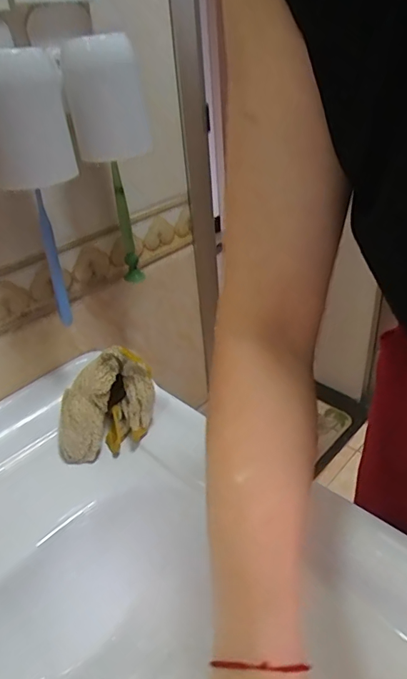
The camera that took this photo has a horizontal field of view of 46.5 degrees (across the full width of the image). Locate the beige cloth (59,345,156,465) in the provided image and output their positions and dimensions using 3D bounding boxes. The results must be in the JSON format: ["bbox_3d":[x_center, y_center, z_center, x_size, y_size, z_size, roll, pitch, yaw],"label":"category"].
[{"bbox_3d":[-0.105,0.067,0.499,0.105,0.100,0.070,-12,35,-11],"label":"beige cloth"}]

